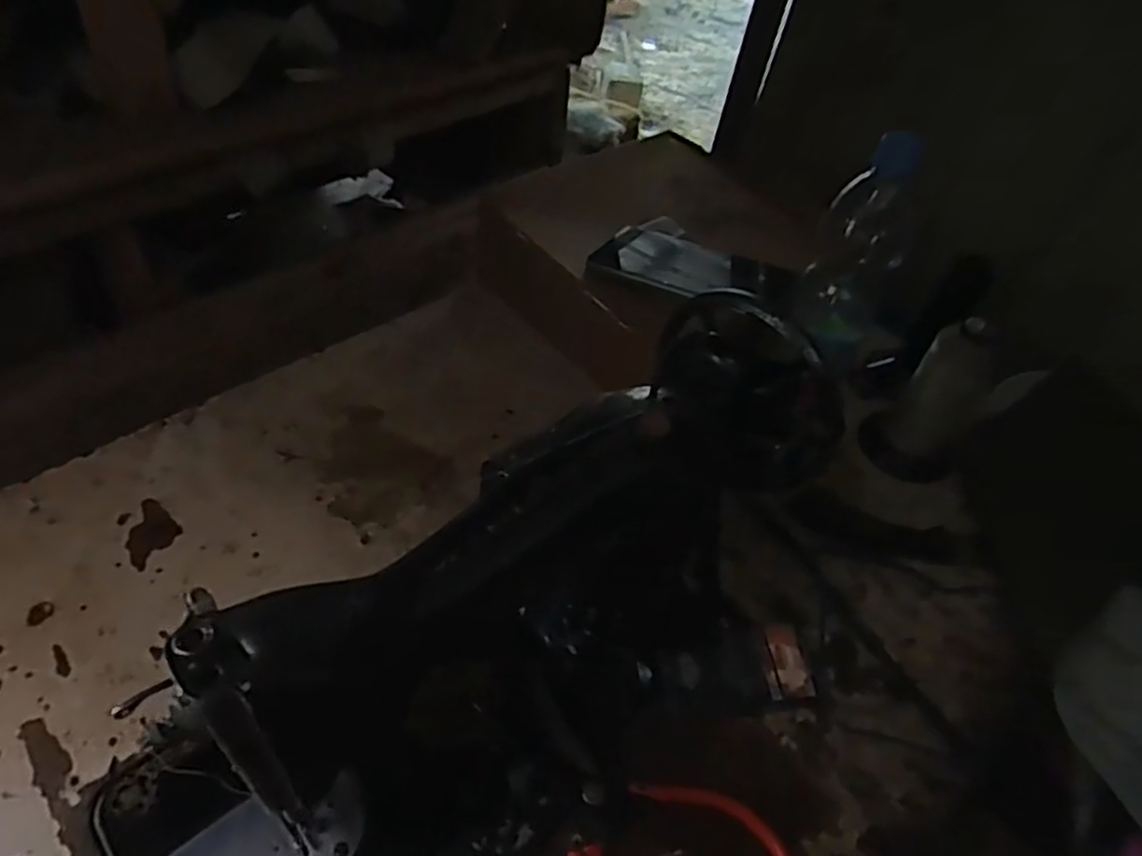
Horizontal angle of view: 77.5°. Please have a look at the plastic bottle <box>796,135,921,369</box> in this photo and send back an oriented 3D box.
[{"bbox_3d":[0.223,-0.137,0.549,0.067,0.157,0.073,28,50,15],"label":"plastic bottle"}]

